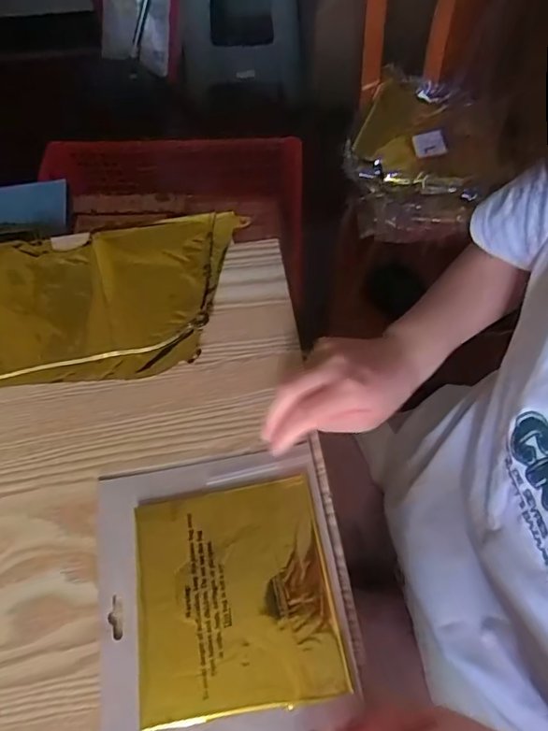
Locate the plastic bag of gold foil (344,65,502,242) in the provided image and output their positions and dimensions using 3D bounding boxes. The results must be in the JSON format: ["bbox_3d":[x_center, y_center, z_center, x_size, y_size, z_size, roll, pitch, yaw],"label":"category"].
[{"bbox_3d":[0.240,-0.334,0.862,0.233,0.060,0.298,12,76,7],"label":"plastic bag of gold foil"}]

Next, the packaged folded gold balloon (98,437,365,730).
[{"bbox_3d":[-0.038,0.156,0.363,0.160,0.012,0.195,-10,63,-3],"label":"packaged folded gold balloon"}]

